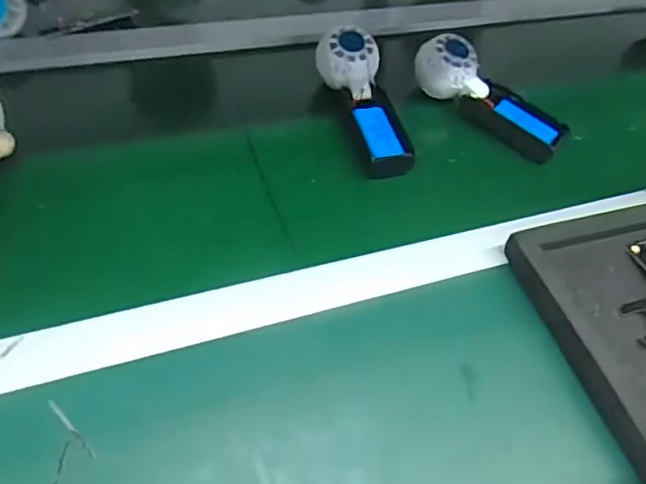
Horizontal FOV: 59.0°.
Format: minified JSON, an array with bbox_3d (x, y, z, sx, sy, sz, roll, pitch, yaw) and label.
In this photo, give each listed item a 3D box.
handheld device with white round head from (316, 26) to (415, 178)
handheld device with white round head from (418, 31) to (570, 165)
[{"bbox_3d":[0.044,-0.141,0.558,0.056,0.045,0.162,-12,55,-18],"label":"handheld device with white round head"},{"bbox_3d":[0.169,-0.145,0.594,0.171,0.052,0.059,39,59,2],"label":"handheld device with white round head"}]

